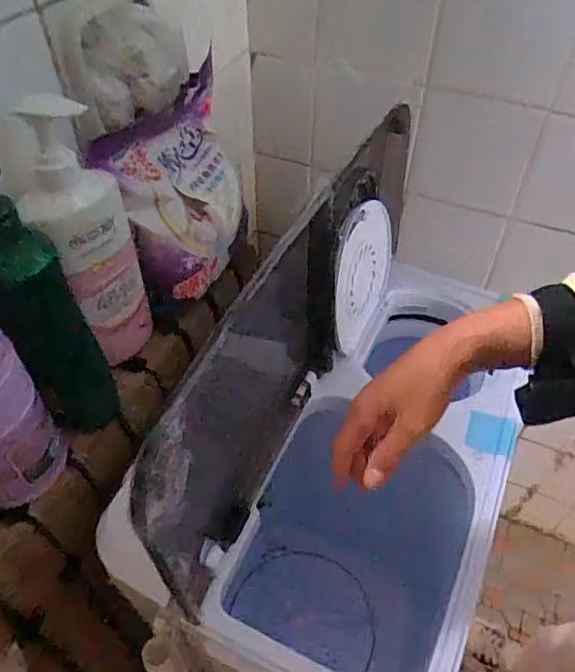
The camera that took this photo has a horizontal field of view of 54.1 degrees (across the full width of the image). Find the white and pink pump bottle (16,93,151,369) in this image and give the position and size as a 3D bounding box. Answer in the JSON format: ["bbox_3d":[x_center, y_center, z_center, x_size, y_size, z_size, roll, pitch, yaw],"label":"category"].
[{"bbox_3d":[-0.183,-0.086,0.516,0.078,0.252,0.065,-14,47,-12],"label":"white and pink pump bottle"}]

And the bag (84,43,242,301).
[{"bbox_3d":[-0.110,-0.162,0.617,0.092,0.173,0.196,26,53,20],"label":"bag"}]

